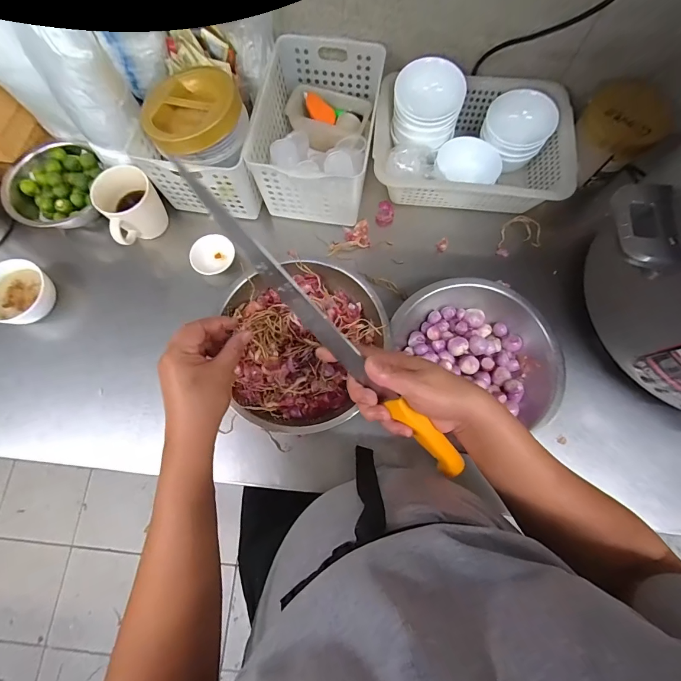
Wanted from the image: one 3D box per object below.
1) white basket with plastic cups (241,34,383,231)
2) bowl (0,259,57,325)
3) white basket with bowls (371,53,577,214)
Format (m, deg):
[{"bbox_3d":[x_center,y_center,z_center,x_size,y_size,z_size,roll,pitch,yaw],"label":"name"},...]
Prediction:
[{"bbox_3d":[-0.038,-0.354,0.616,0.174,0.121,0.264,9,74,2],"label":"white basket with plastic cups"},{"bbox_3d":[-0.534,-0.077,0.604,0.095,0.054,0.105,8,74,2],"label":"bowl"},{"bbox_3d":[0.220,-0.350,0.614,0.312,0.128,0.232,7,74,2],"label":"white basket with bowls"}]

